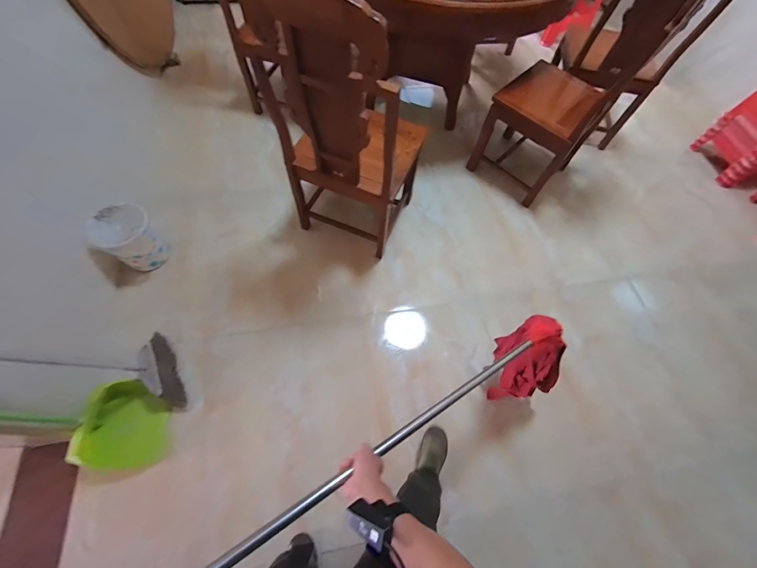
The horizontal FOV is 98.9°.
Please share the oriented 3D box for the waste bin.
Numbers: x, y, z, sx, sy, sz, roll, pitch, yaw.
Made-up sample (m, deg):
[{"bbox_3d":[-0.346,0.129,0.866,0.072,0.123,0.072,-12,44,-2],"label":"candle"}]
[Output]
[{"bbox_3d":[-1.085,-0.201,1.415,0.205,0.230,0.223,2,63,-3],"label":"waste bin"}]

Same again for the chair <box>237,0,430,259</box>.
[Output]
[{"bbox_3d":[-0.113,-0.570,1.233,0.499,0.995,0.505,21,64,7],"label":"chair"}]

